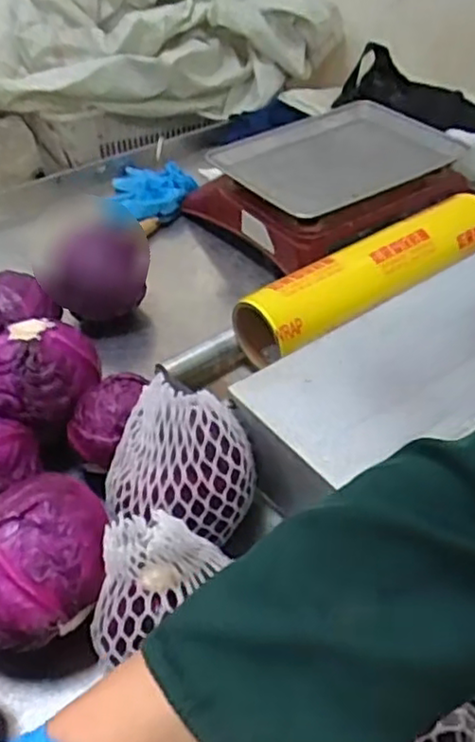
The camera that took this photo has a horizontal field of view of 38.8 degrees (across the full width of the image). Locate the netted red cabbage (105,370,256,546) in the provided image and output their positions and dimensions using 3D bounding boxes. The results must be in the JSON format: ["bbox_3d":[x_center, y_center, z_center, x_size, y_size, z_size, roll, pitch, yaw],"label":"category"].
[{"bbox_3d":[-0.046,0.073,0.583,0.126,0.107,0.121,5,41,6],"label":"netted red cabbage"}]

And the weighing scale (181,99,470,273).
[{"bbox_3d":[0.143,-0.309,1.081,0.365,0.105,0.305,-29,48,-29],"label":"weighing scale"}]

